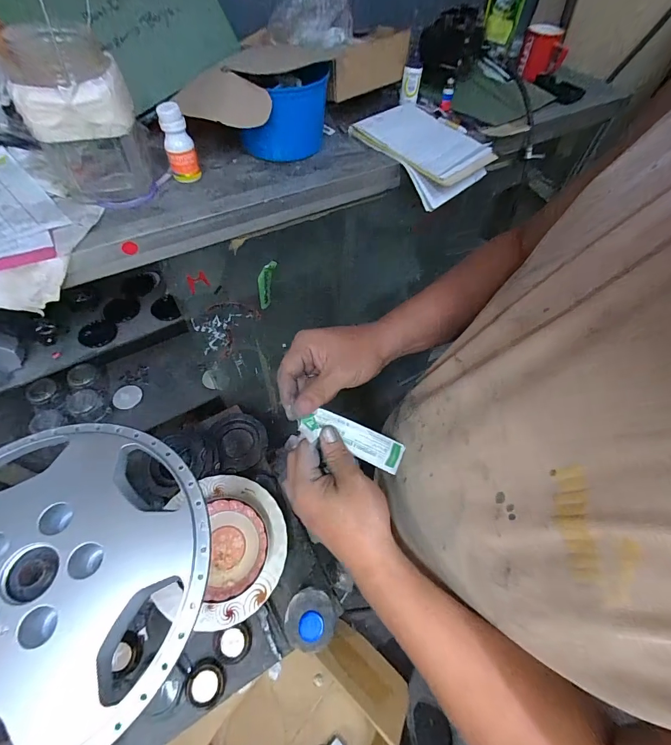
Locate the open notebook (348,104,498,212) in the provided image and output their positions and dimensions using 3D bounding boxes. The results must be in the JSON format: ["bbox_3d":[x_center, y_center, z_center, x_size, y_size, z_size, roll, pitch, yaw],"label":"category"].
[{"bbox_3d":[0.160,-0.416,0.673,0.182,0.054,0.225,-34,67,-22],"label":"open notebook"}]

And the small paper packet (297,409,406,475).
[{"bbox_3d":[0.017,0.067,0.359,0.109,0.007,0.031,25,83,-10],"label":"small paper packet"}]

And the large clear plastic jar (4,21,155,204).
[{"bbox_3d":[-0.325,-0.322,0.463,0.126,0.168,0.117,2,59,-3],"label":"large clear plastic jar"}]

